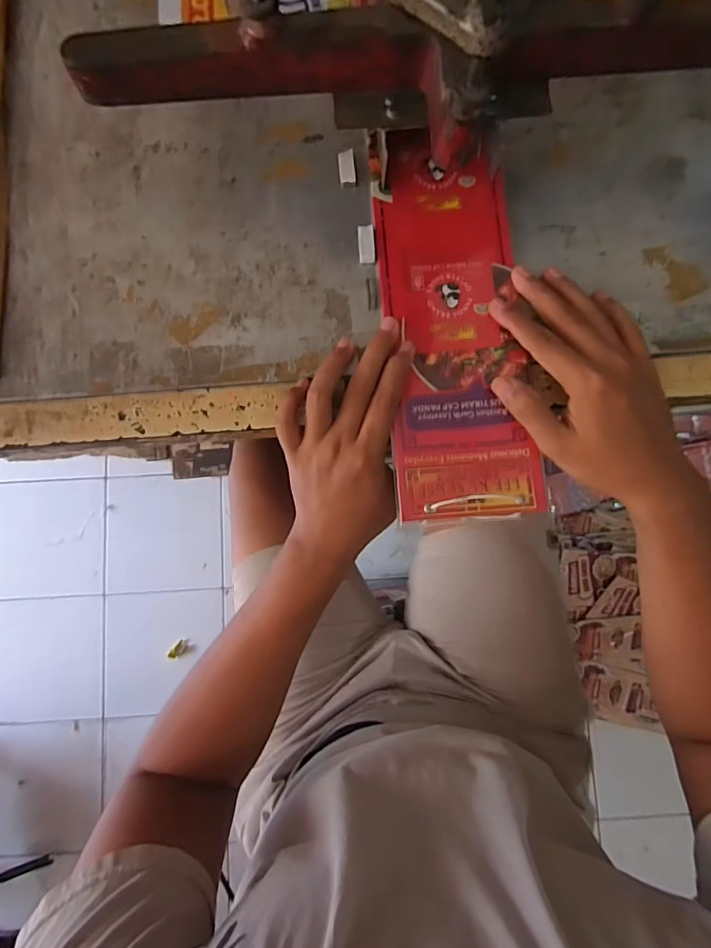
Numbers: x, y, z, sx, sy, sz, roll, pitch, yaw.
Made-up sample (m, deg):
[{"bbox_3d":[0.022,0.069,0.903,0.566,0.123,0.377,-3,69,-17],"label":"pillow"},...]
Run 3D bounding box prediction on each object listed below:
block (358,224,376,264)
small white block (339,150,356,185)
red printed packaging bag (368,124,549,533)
[{"bbox_3d":[0.009,-0.178,0.365,0.013,0.006,0.030,-3,83,-1],"label":"block"},{"bbox_3d":[-0.007,-0.243,0.373,0.012,0.006,0.026,-5,83,-2],"label":"small white block"},{"bbox_3d":[0.074,-0.119,0.360,0.104,0.005,0.304,-5,83,-2],"label":"red printed packaging bag"}]

